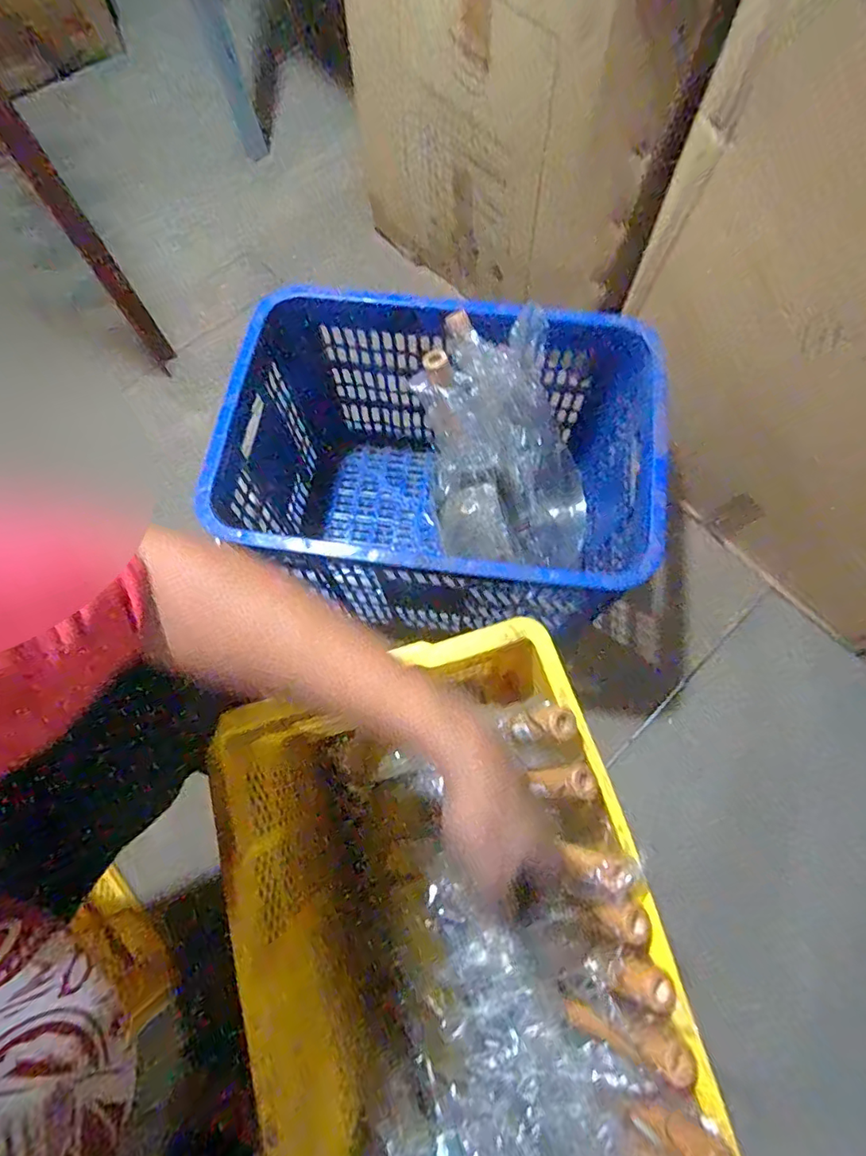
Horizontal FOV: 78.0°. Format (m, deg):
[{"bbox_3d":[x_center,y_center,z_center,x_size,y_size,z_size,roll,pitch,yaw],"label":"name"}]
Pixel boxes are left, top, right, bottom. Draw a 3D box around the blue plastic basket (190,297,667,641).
[{"bbox_3d":[0.005,-0.135,0.772,0.493,0.340,0.358,8,73,5],"label":"blue plastic basket"}]

